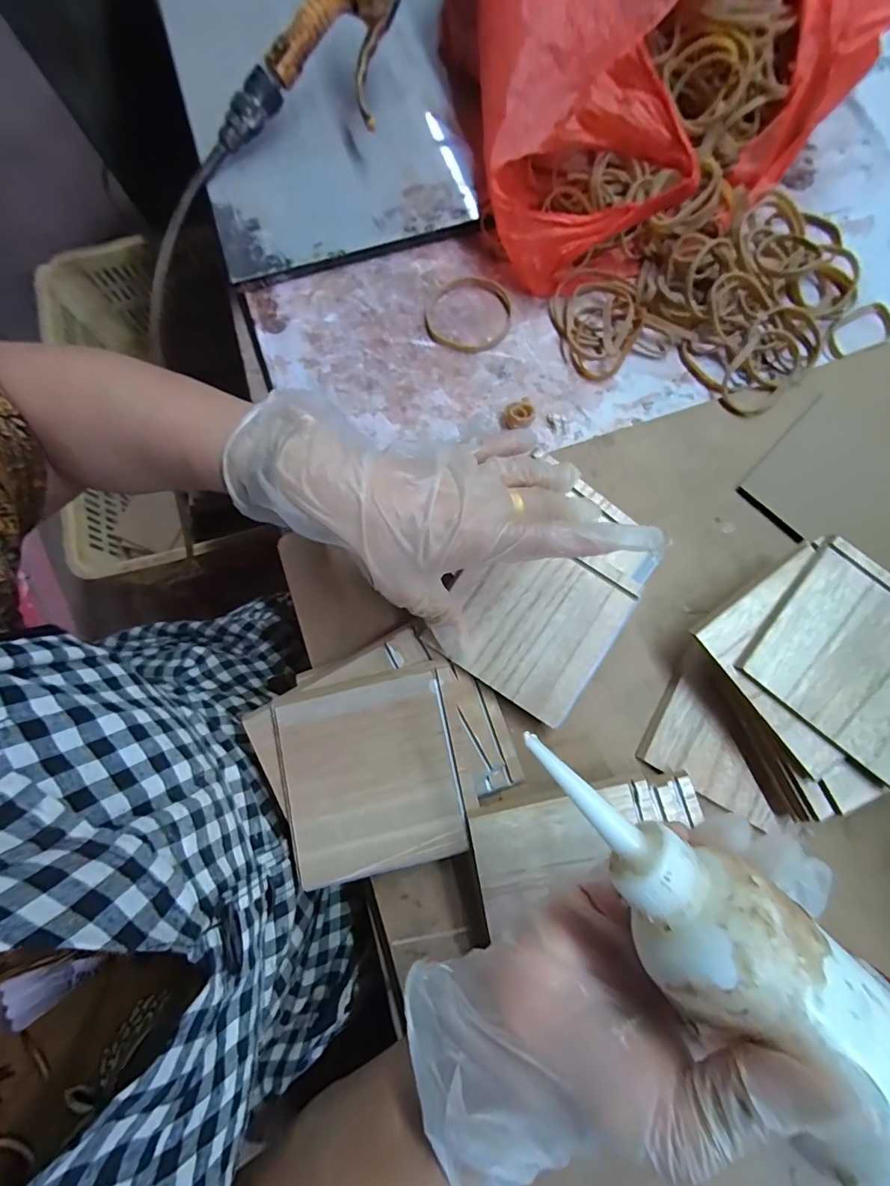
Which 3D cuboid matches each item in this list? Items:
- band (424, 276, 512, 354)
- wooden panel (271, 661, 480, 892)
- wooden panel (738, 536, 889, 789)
[{"bbox_3d":[0.019,-0.220,0.351,0.065,0.004,0.070,0,79,0],"label":"band"},{"bbox_3d":[-0.040,0.107,0.271,0.109,0.006,0.110,-13,79,-3],"label":"wooden panel"},{"bbox_3d":[0.248,0.037,0.268,0.103,0.004,0.107,40,82,7],"label":"wooden panel"}]

